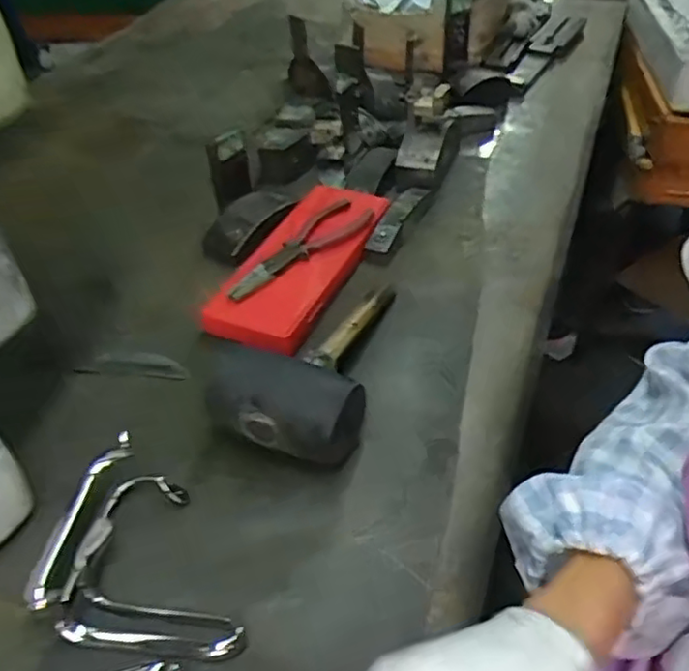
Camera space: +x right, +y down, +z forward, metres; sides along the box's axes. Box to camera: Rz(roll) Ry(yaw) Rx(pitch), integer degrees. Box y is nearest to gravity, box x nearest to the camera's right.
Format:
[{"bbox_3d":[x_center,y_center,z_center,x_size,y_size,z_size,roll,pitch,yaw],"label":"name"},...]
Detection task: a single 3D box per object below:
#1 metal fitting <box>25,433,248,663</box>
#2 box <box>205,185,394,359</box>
[{"bbox_3d":[-0.136,0.150,0.436,0.159,0.039,0.126,22,48,26],"label":"metal fitting"},{"bbox_3d":[-0.046,-0.083,0.683,0.099,0.030,0.253,15,45,19],"label":"box"}]

